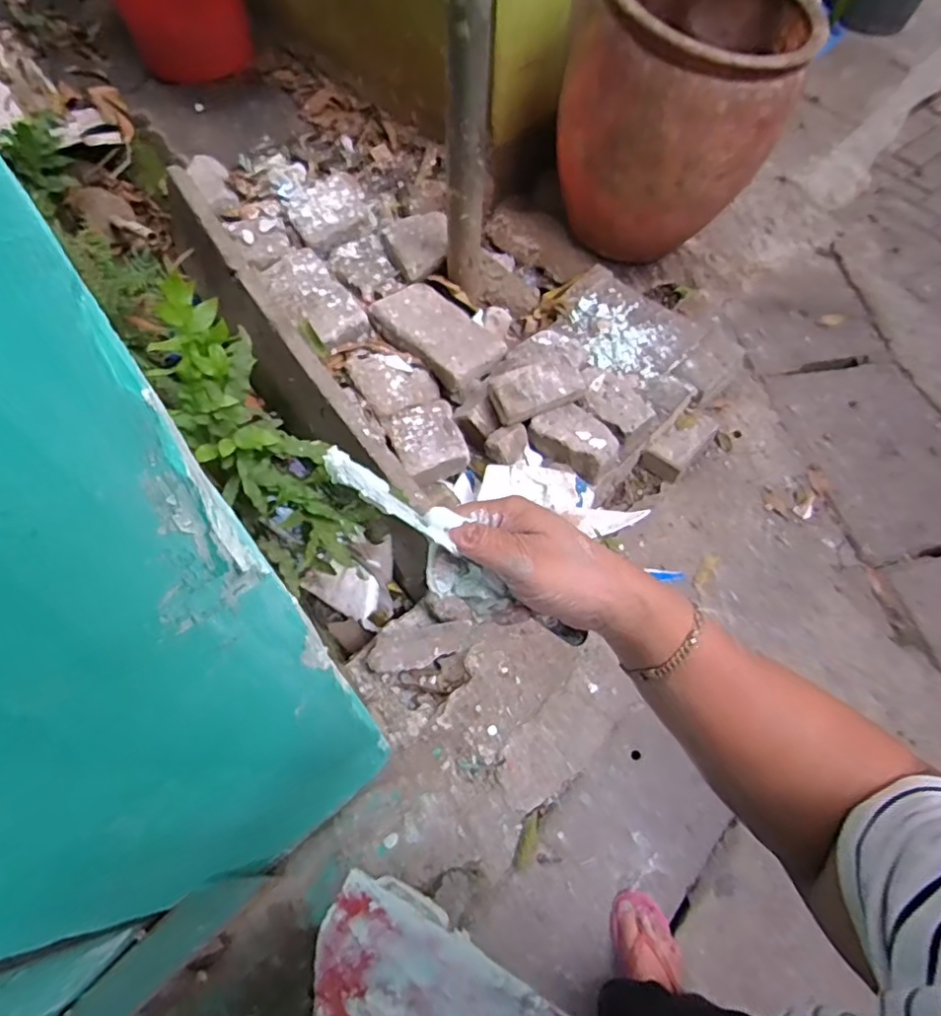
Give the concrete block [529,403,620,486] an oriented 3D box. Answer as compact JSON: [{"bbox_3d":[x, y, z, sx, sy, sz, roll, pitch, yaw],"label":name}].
[{"bbox_3d":[0.241,-0.159,1.369,0.198,0.066,0.141,36,66,15],"label":"concrete block"}]

